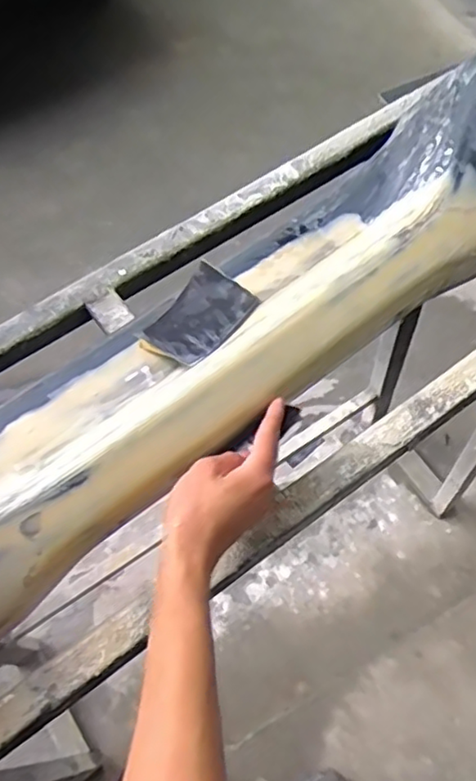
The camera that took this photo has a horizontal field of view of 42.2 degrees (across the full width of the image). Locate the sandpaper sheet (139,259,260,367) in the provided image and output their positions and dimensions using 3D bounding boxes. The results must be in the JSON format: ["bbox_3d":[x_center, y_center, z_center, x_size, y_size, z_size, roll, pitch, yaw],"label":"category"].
[{"bbox_3d":[-0.037,-0.072,0.604,0.068,0.021,0.108,33,66,16],"label":"sandpaper sheet"}]

